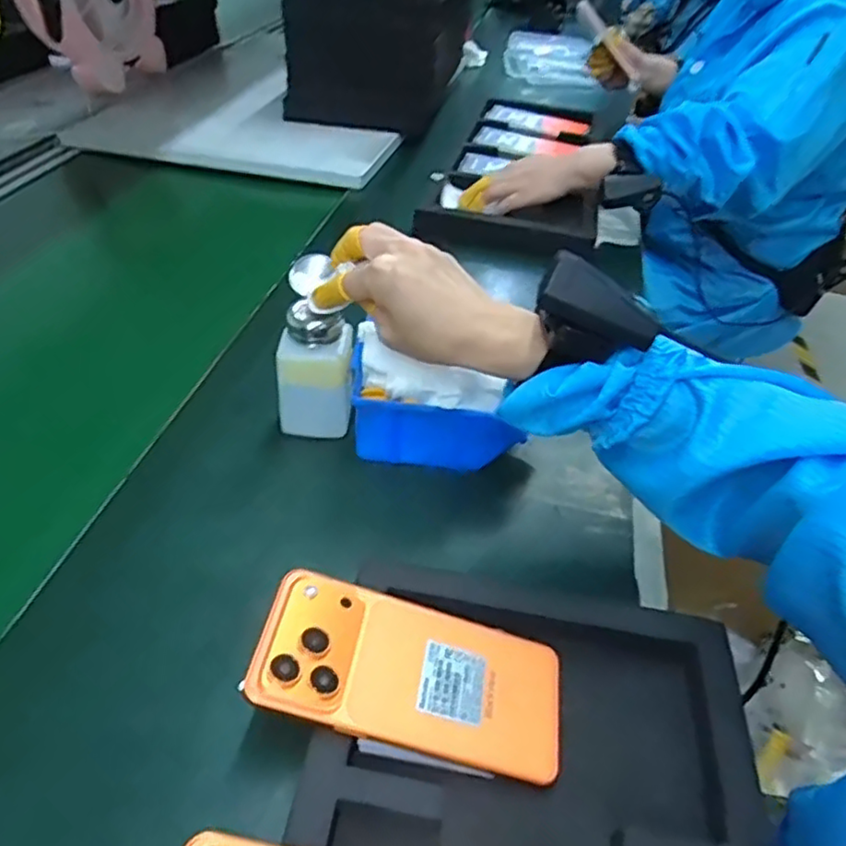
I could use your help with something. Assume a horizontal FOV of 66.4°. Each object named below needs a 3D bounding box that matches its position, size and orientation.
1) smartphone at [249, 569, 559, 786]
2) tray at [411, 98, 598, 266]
[{"bbox_3d":[-0.004,0.131,0.341,0.160,0.005,0.076,19,44,-4],"label":"smartphone"},{"bbox_3d":[0.158,-0.383,0.945,0.227,0.045,0.529,14,43,11],"label":"tray"}]

